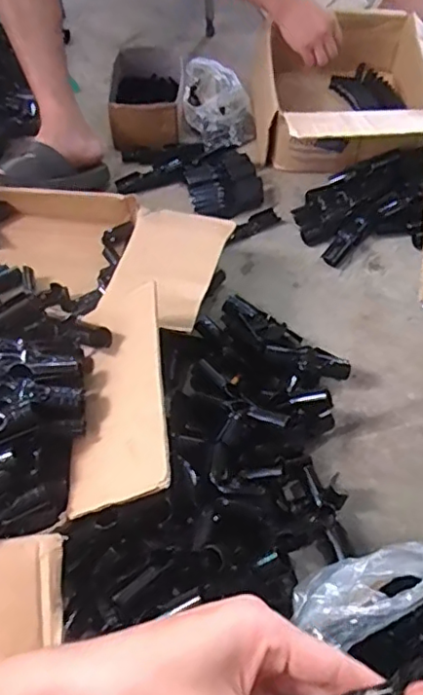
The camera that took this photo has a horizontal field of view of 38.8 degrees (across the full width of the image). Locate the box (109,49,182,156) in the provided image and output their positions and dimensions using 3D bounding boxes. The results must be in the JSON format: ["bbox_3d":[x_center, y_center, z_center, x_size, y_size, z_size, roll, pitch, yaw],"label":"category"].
[{"bbox_3d":[-0.128,-0.508,1.210,0.137,0.095,0.237,-2,58,-1],"label":"box"}]

